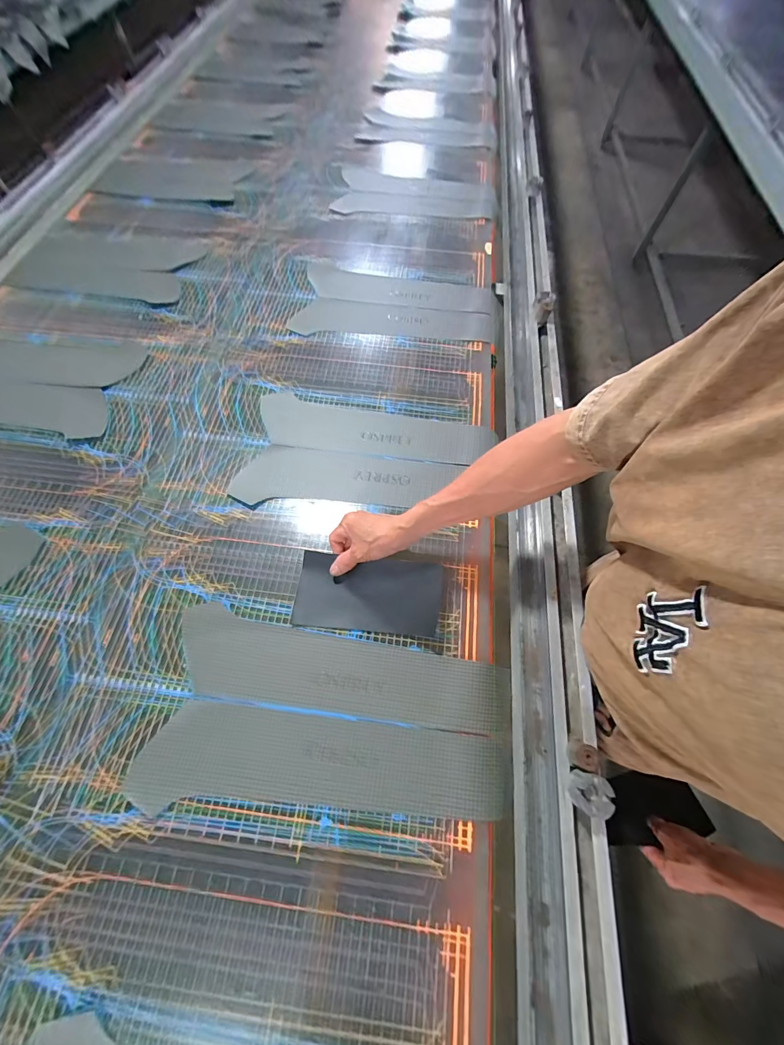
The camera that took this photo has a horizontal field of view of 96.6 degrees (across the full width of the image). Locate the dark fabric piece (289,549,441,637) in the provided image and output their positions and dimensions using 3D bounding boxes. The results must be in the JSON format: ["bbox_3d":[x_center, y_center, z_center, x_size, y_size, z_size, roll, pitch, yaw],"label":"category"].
[{"bbox_3d":[-0.031,0.098,0.487,0.197,0.006,0.100,7,70,-1],"label":"dark fabric piece"}]

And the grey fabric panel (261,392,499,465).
[{"bbox_3d":[-0.034,-0.156,0.610,0.405,0.007,0.103,11,66,4],"label":"grey fabric panel"}]

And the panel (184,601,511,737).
[{"bbox_3d":[-0.065,0.199,0.455,0.431,0.011,0.100,11,66,4],"label":"panel"}]

